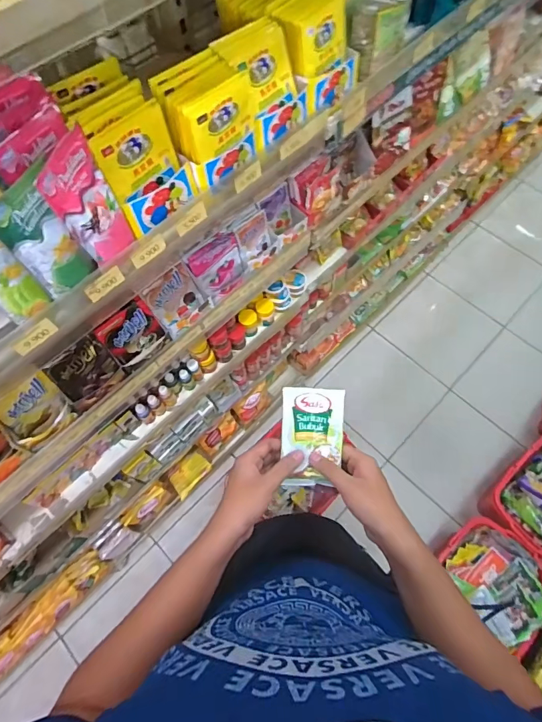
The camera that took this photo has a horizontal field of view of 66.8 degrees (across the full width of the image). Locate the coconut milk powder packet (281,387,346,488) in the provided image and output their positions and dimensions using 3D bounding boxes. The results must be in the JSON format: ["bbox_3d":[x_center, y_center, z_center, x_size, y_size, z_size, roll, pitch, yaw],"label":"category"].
[{"bbox_3d":[0.052,0.093,0.511,0.076,0.011,0.119,2,79,-1],"label":"coconut milk powder packet"}]

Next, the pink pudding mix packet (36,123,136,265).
[{"bbox_3d":[-0.207,-0.176,0.469,0.013,0.137,0.083,13,59,19],"label":"pink pudding mix packet"}]

